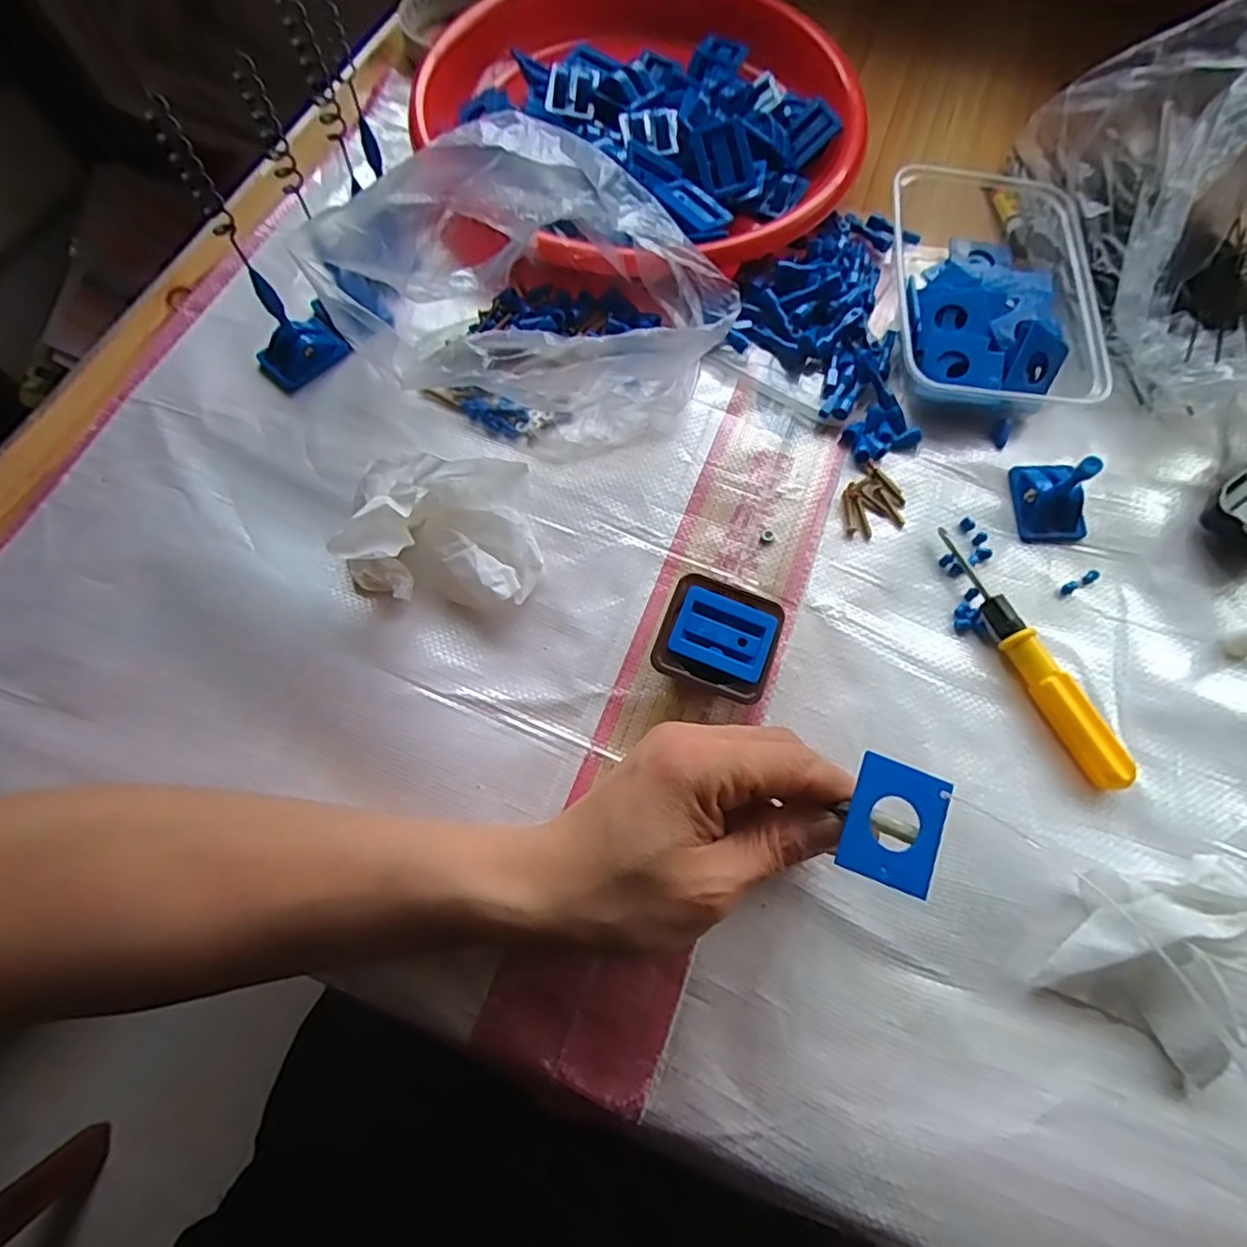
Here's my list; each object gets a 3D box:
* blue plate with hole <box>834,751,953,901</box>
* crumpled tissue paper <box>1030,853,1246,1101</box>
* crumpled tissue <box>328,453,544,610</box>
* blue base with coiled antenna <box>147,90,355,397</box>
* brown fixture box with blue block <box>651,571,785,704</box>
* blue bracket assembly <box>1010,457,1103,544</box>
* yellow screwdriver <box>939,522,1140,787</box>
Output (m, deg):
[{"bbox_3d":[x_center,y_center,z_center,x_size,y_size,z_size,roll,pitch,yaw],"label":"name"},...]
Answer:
[{"bbox_3d":[0.094,0.069,0.219,0.031,0.004,0.040,20,69,7],"label":"blue plate with hole"},{"bbox_3d":[0.223,0.133,0.262,0.065,0.029,0.080,34,72,12],"label":"crumpled tissue paper"},{"bbox_3d":[-0.091,-0.048,0.321,0.094,0.046,0.068,3,68,0],"label":"crumpled tissue"},{"bbox_3d":[-0.190,-0.184,0.321,0.047,0.152,0.041,-36,73,-14],"label":"blue base with coiled antenna"},{"bbox_3d":[0.045,0.009,0.312,0.054,0.028,0.053,19,69,7],"label":"brown fixture box with blue block"},{"bbox_3d":[0.233,-0.073,0.336,0.032,0.043,0.044,-1,68,-1],"label":"blue bracket assembly"},{"bbox_3d":[0.199,0.014,0.317,0.015,0.017,0.141,-20,70,-8],"label":"yellow screwdriver"}]

